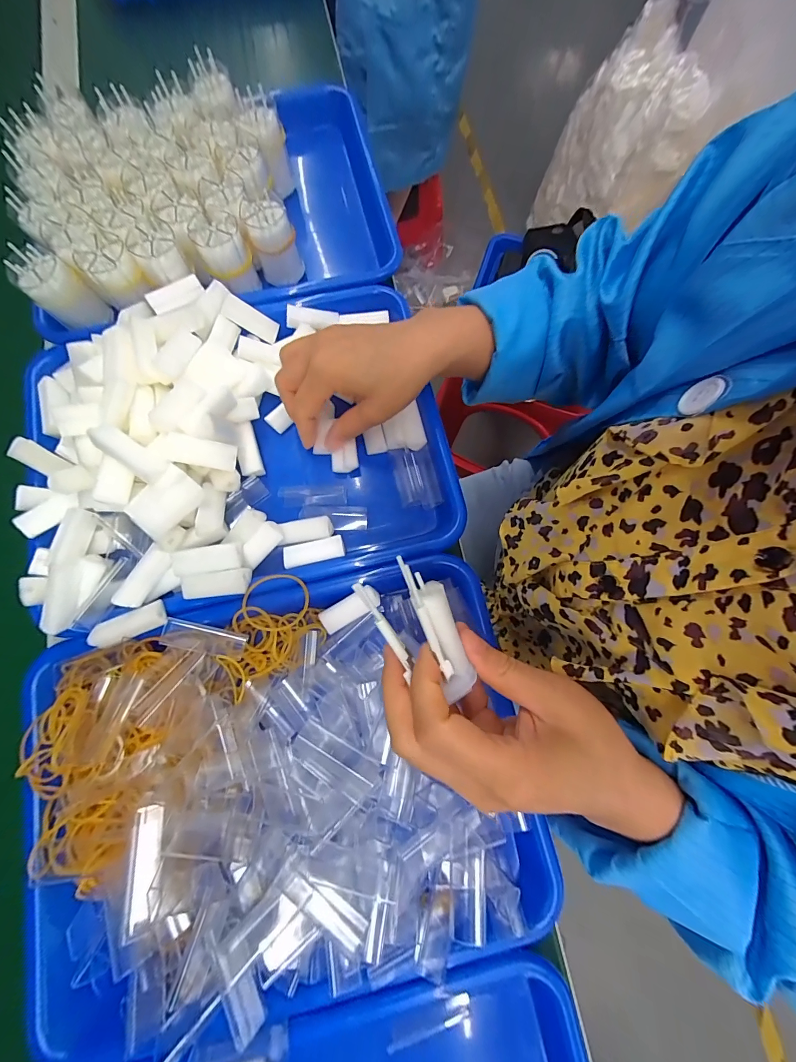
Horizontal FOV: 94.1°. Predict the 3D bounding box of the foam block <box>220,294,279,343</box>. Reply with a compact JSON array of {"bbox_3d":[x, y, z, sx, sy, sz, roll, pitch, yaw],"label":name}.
[{"bbox_3d":[-0.127,-0.184,0.320,0.045,0.006,0.021,20,76,-33],"label":"foam block"}]

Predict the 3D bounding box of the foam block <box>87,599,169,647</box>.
[{"bbox_3d":[-0.188,0.066,0.260,0.045,0.016,0.019,-24,79,-5],"label":"foam block"}]

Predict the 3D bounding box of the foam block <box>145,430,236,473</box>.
[{"bbox_3d":[-0.147,-0.058,0.270,0.054,0.010,0.019,7,76,-27],"label":"foam block"}]

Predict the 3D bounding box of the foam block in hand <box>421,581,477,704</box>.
[{"bbox_3d":[0.025,0.054,0.185,0.015,0.010,0.056,-18,93,-4],"label":"foam block in hand"}]

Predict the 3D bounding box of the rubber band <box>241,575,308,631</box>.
[{"bbox_3d":[-0.089,0.052,0.270,0.045,0.007,0.043,14,78,3],"label":"rubber band"}]

